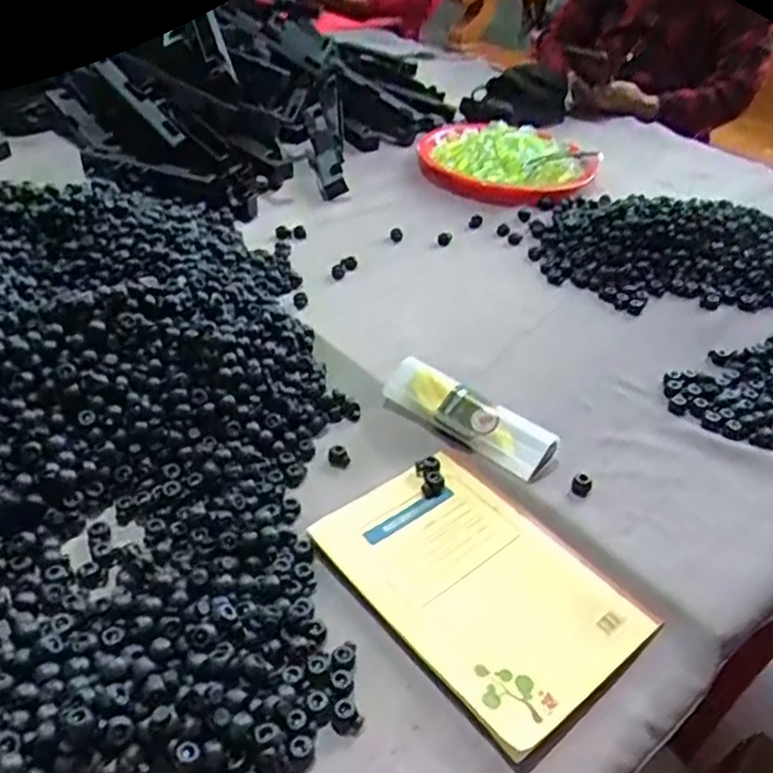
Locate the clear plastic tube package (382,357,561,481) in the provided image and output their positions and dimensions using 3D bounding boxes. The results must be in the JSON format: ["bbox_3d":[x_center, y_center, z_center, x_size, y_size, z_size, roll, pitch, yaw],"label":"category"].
[{"bbox_3d":[0.064,0.025,0.597,0.153,0.033,0.038,32,45,30],"label":"clear plastic tube package"}]

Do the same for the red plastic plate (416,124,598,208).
[{"bbox_3d":[0.172,-0.327,1.037,0.240,0.033,0.257,3,38,-3],"label":"red plastic plate"}]

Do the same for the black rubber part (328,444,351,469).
[{"bbox_3d":[-0.038,0.056,0.585,0.017,0.009,0.019,2,38,-4],"label":"black rubber part"}]

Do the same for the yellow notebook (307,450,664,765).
[{"bbox_3d":[0.060,0.126,0.491,0.136,0.010,0.202,-24,47,-33],"label":"yellow notebook"}]

